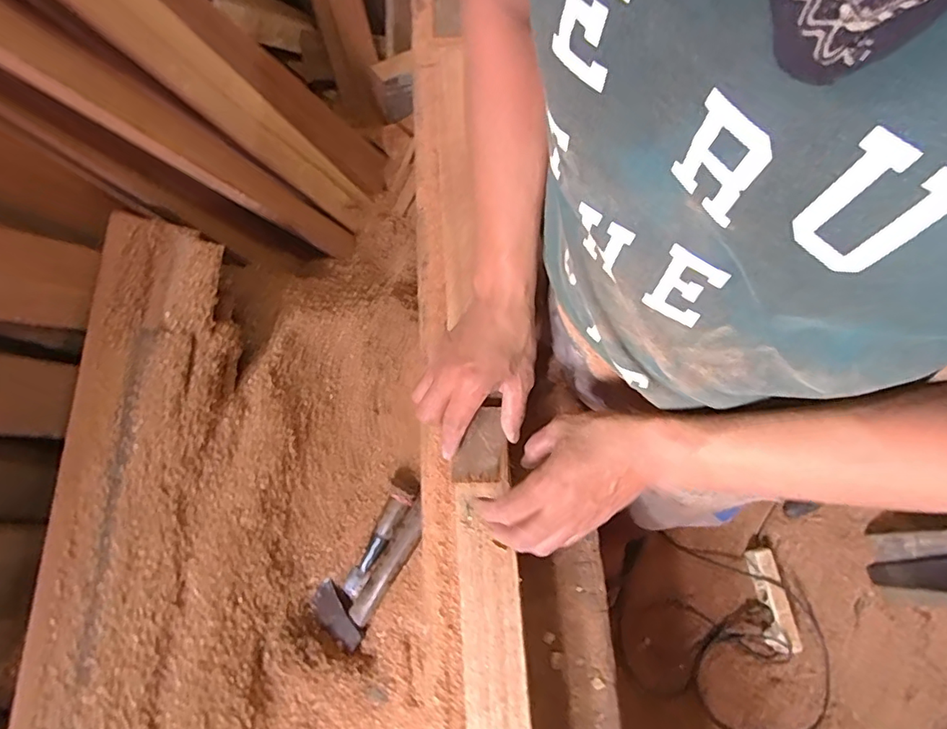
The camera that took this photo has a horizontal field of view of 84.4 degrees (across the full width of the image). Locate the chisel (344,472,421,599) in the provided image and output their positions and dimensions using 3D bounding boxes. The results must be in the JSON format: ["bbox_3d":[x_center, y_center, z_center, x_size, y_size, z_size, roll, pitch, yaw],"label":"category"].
[{"bbox_3d":[-0.147,0.265,0.820,0.053,0.047,0.205,27,88,13],"label":"chisel"}]

